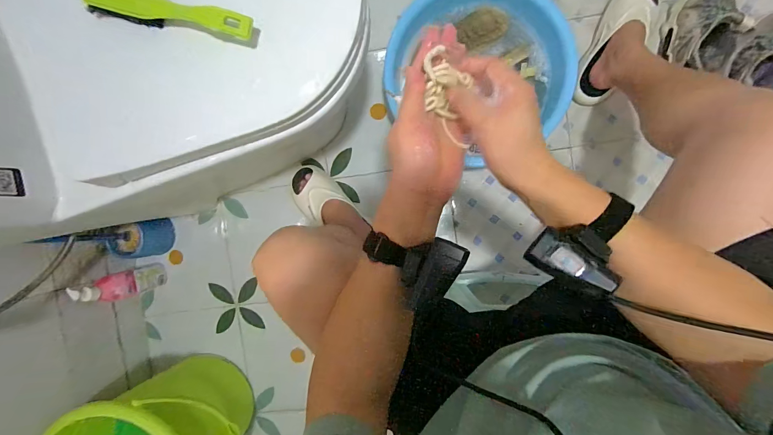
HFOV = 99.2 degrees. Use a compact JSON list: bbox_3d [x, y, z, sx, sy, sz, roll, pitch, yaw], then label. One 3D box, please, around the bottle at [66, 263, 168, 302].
[{"bbox_3d":[-0.628,0.161,0.792,0.038,0.230,0.061,-19,92,7],"label":"bottle"}]

